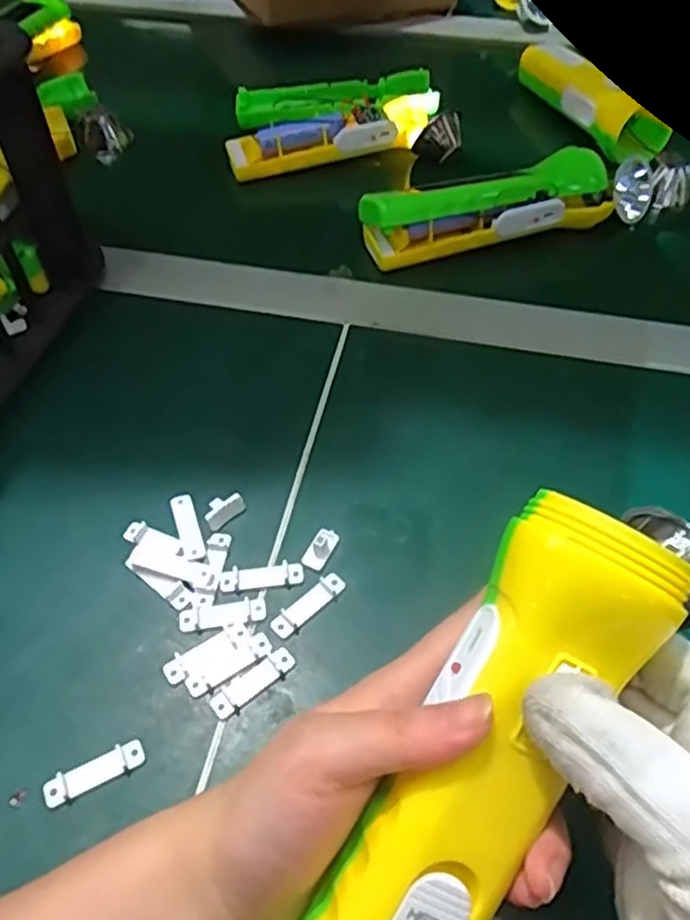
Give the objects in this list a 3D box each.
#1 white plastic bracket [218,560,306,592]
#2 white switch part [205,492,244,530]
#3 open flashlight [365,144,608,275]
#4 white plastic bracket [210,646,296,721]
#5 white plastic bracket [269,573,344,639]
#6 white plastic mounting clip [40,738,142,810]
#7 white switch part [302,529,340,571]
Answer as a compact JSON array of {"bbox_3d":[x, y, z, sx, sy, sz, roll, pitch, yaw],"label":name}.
[{"bbox_3d":[-0.038,0.052,0.312,0.038,0.004,0.011,-4,53,-3],"label":"white plastic bracket"},{"bbox_3d":[-0.059,0.024,0.331,0.012,0.006,0.020,37,61,25],"label":"white switch part"},{"bbox_3d":[0.096,-0.167,0.456,0.167,0.039,0.040,-14,54,-10],"label":"open flashlight"},{"bbox_3d":[-0.038,0.091,0.284,0.037,0.004,0.011,-33,59,-22],"label":"white plastic bracket"},{"bbox_3d":[-0.016,0.063,0.304,0.037,0.004,0.010,-38,61,-25],"label":"white plastic bracket"},{"bbox_3d":[-0.095,0.119,0.263,0.037,0.004,0.010,-22,56,-15],"label":"white plastic mounting clip"},{"bbox_3d":[-0.011,0.040,0.319,0.010,0.008,0.020,24,56,17],"label":"white switch part"}]

